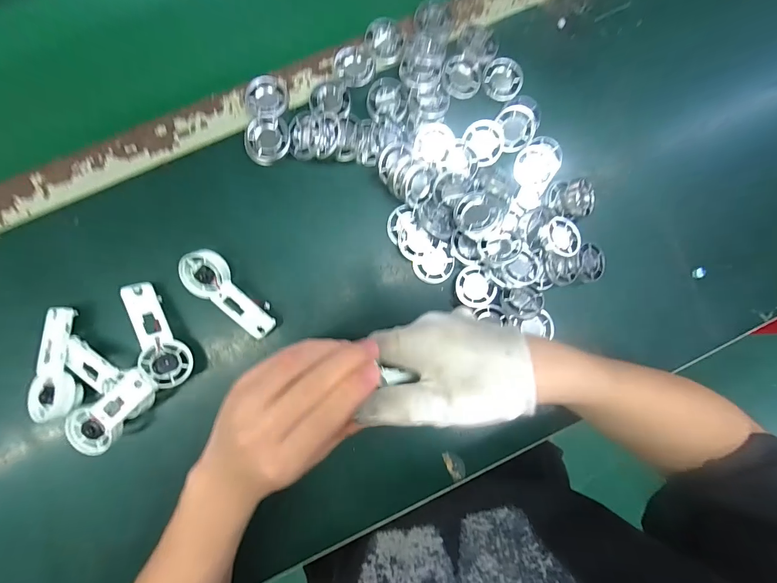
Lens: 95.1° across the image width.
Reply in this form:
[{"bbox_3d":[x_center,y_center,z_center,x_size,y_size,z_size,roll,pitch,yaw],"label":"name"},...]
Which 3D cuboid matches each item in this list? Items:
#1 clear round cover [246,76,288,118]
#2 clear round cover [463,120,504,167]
[{"bbox_3d":[-0.114,-0.182,0.336,0.038,0.013,0.037,0,88,-4],"label":"clear round cover"},{"bbox_3d":[0.091,-0.141,0.334,0.034,0.009,0.040,-36,91,-5],"label":"clear round cover"}]

